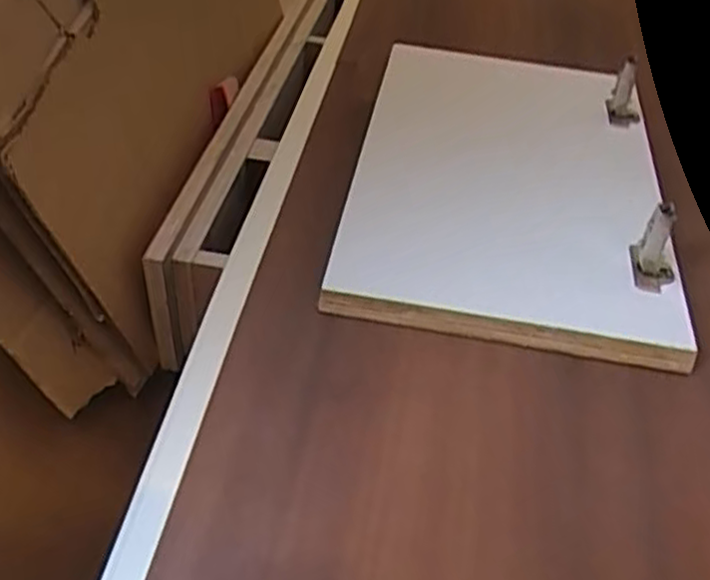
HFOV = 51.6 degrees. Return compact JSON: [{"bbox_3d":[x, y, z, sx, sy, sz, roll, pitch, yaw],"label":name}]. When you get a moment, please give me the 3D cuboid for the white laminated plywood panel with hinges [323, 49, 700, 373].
[{"bbox_3d":[0.167,-0.139,0.790,0.312,0.076,0.495,9,46,5],"label":"white laminated plywood panel with hinges"}]

